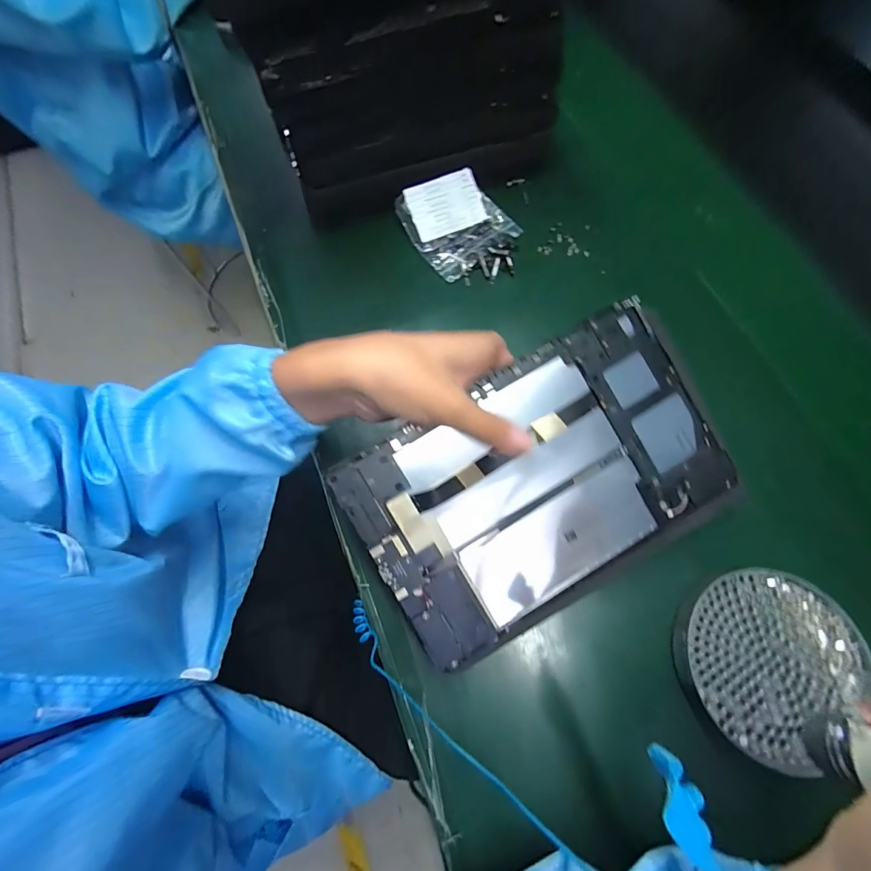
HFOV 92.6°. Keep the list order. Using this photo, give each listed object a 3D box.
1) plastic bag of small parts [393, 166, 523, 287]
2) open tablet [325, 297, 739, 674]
[{"bbox_3d":[0.030,-0.205,0.405,0.094,0.033,0.106,-33,72,-9],"label":"plastic bag of small parts"},{"bbox_3d":[0.072,0.033,0.279,0.239,0.011,0.157,-31,91,-5],"label":"open tablet"}]

